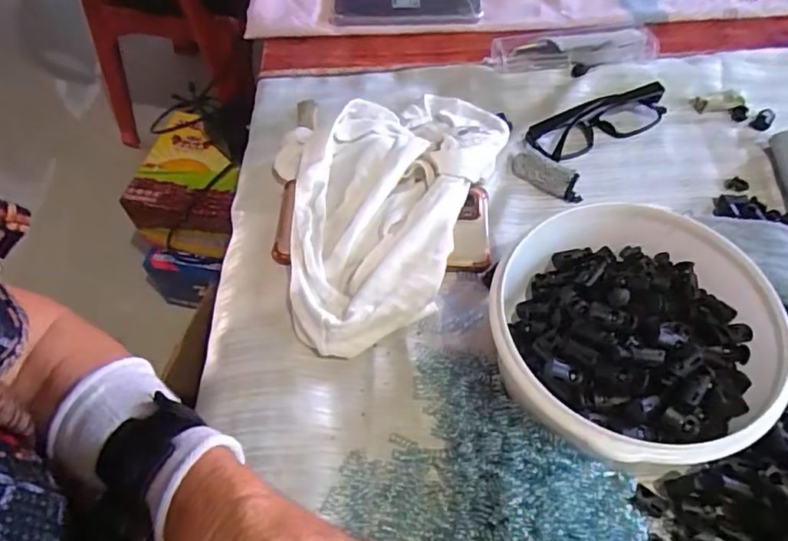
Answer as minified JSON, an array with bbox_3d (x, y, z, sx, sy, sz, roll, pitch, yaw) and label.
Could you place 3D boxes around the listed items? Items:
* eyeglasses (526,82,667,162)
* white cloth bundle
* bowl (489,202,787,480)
[{"bbox_3d":[0.186,-0.134,0.502,0.134,0.023,0.034,-21,57,-11],"label":"eyeglasses"},{"bbox_3d":[0.006,-0.061,0.444,0.194,0.045,0.244,-12,55,-5],"label":"white cloth bundle"},{"bbox_3d":[0.143,0.046,0.348,0.157,0.085,0.155,-1,55,2],"label":"bowl"}]

